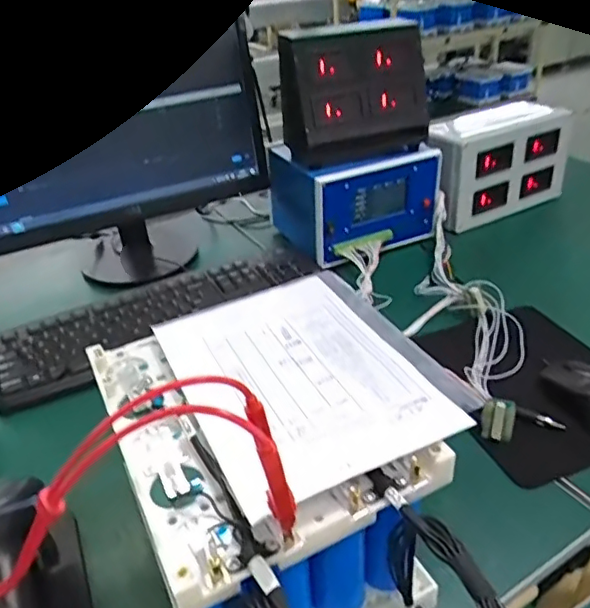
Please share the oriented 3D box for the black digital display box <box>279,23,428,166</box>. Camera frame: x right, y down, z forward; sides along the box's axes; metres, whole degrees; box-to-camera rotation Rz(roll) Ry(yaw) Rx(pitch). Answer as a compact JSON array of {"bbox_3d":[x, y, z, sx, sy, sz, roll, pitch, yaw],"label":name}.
[{"bbox_3d":[0.082,-0.280,0.777,0.191,0.158,0.076,-9,34,-7],"label":"black digital display box"}]

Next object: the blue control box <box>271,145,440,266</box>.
[{"bbox_3d":[0.091,-0.172,0.877,0.213,0.135,0.167,-14,35,-16],"label":"blue control box"}]

